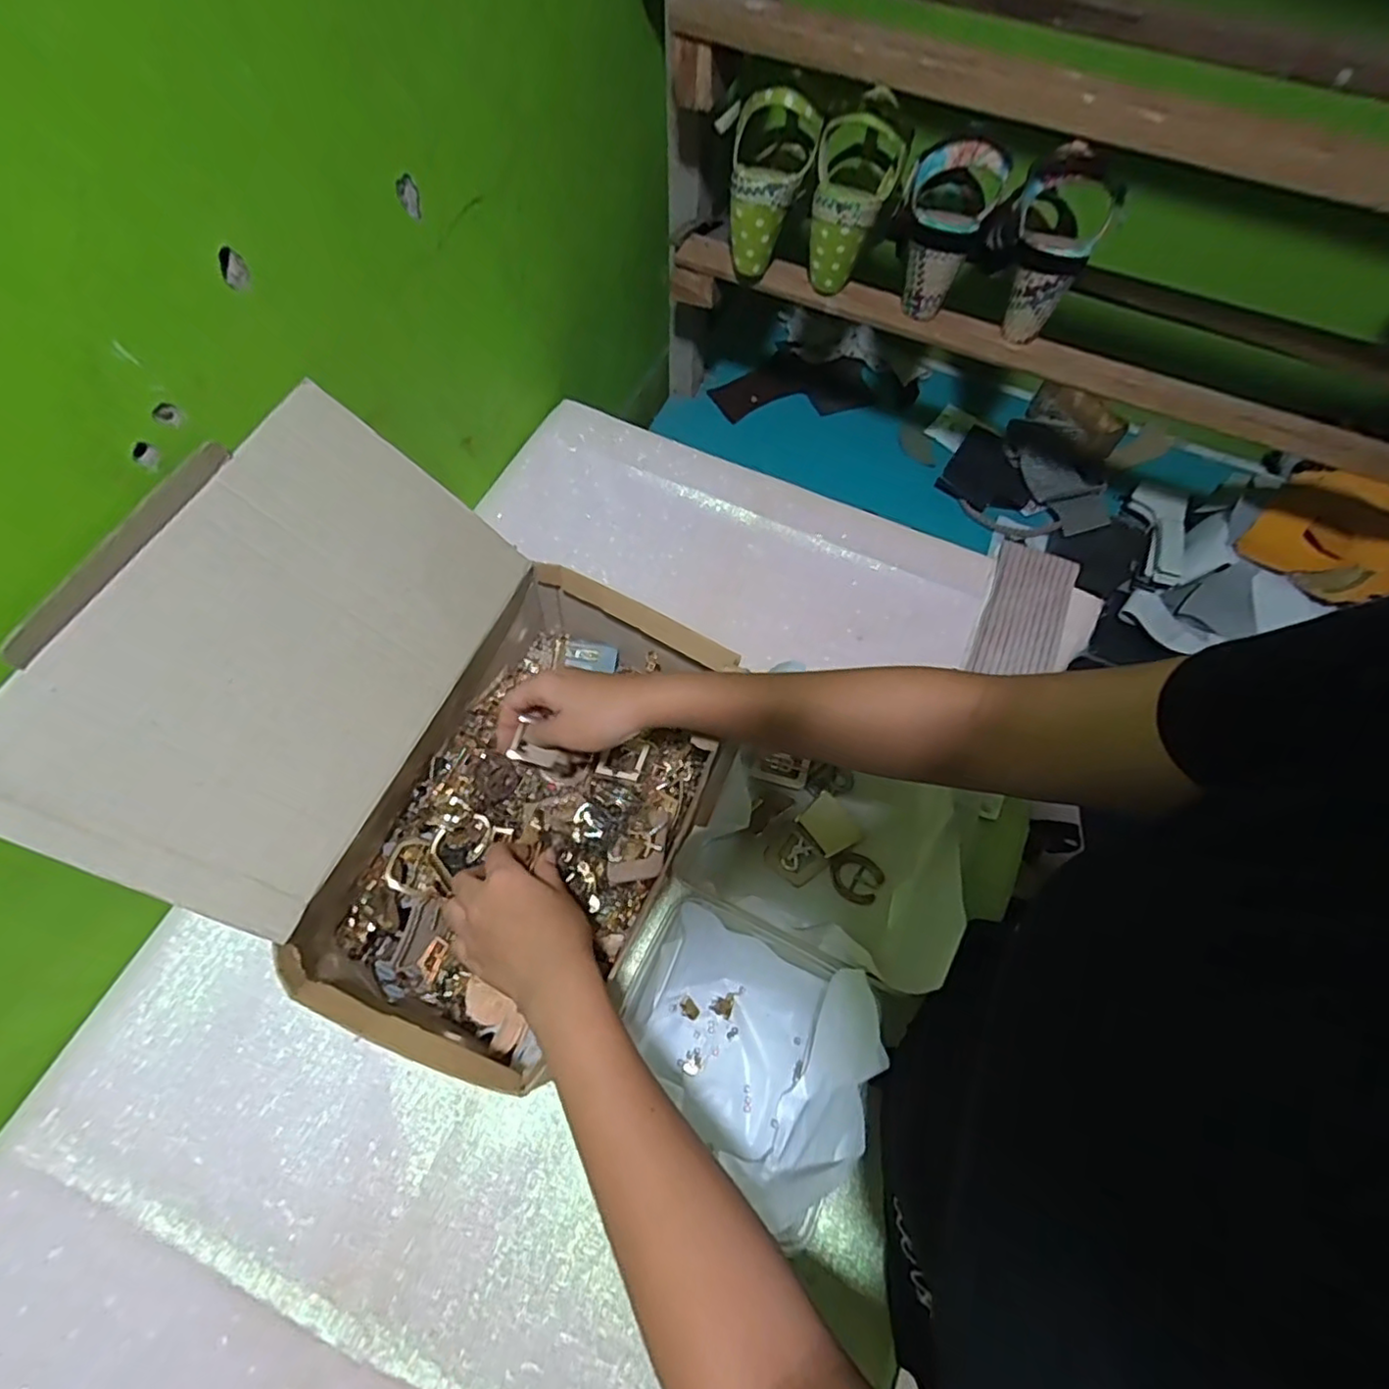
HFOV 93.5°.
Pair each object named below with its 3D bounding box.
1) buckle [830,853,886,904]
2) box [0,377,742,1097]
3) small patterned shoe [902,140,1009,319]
[{"bbox_3d":[0.134,0.152,0.542,0.041,0.005,0.037,25,82,25],"label":"buckle"},{"bbox_3d":[-0.177,0.028,0.445,0.329,0.220,0.331,23,66,8],"label":"box"},{"bbox_3d":[0.231,-0.441,0.616,0.083,0.130,0.083,21,65,7],"label":"small patterned shoe"}]

